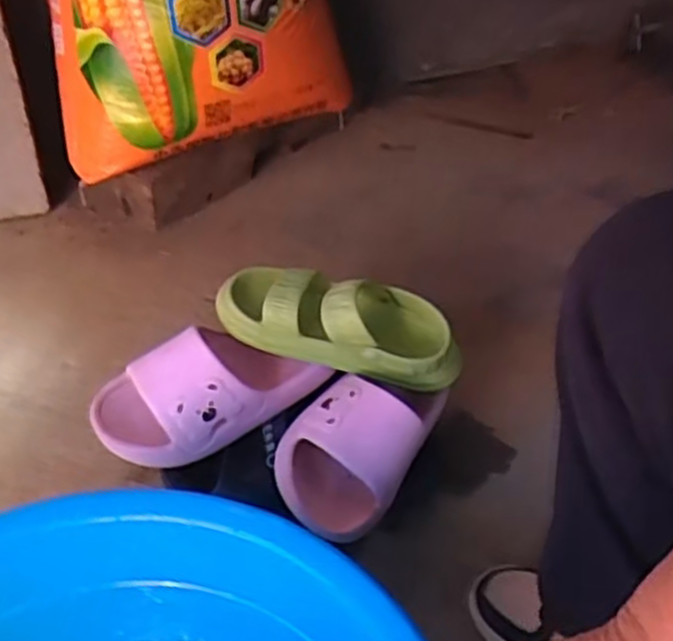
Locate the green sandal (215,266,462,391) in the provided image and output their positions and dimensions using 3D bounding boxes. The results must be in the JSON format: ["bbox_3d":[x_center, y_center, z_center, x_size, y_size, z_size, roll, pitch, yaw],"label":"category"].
[{"bbox_3d":[0.007,-0.001,0.729,0.225,0.073,0.087,14,40,-11],"label":"green sandal"}]

